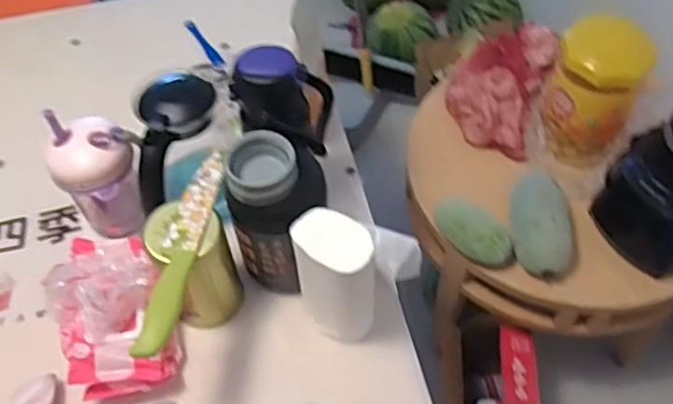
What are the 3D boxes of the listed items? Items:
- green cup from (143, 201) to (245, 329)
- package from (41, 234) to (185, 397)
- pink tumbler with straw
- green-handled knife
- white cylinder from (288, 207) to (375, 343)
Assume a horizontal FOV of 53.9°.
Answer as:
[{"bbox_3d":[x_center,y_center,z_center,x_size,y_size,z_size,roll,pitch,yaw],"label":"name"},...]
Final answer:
[{"bbox_3d":[-0.158,0.076,0.736,0.086,0.155,0.078,9,57,8],"label":"green cup"},{"bbox_3d":[-0.249,0.121,0.738,0.118,0.091,0.197,-22,58,-12],"label":"package"},{"bbox_3d":[-0.283,-0.029,0.805,0.094,0.163,0.085,-29,60,-16],"label":"pink tumbler with straw"},{"bbox_3d":[-0.152,0.041,0.658,0.030,0.016,0.240,5,57,6],"label":"green-handled knife"},{"bbox_3d":[0.001,0.085,0.706,0.092,0.172,0.057,30,62,20],"label":"white cylinder"}]

